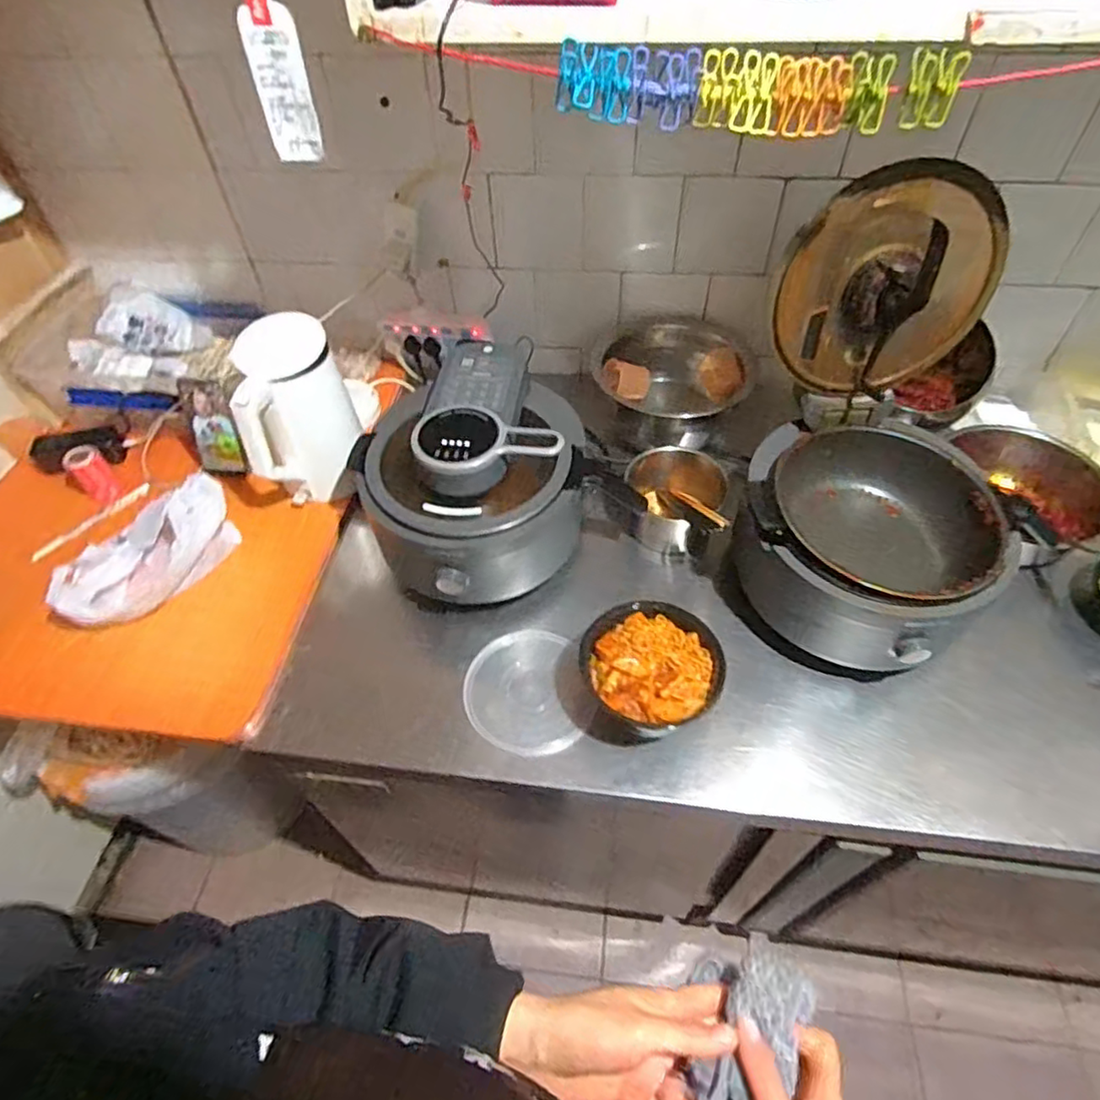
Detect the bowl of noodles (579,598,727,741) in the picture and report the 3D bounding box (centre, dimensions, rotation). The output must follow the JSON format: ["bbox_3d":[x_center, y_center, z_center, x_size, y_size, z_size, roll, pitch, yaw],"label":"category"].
[{"bbox_3d":[0.126,0.155,0.800,0.165,0.092,0.160,-1,50,1],"label":"bowl of noodles"}]

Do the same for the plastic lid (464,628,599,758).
[{"bbox_3d":[-0.031,0.186,0.838,0.153,0.009,0.169,-17,62,-4],"label":"plastic lid"}]

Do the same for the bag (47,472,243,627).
[{"bbox_3d":[-0.560,-0.001,0.903,0.243,0.138,0.125,-41,59,-13],"label":"bag"}]

